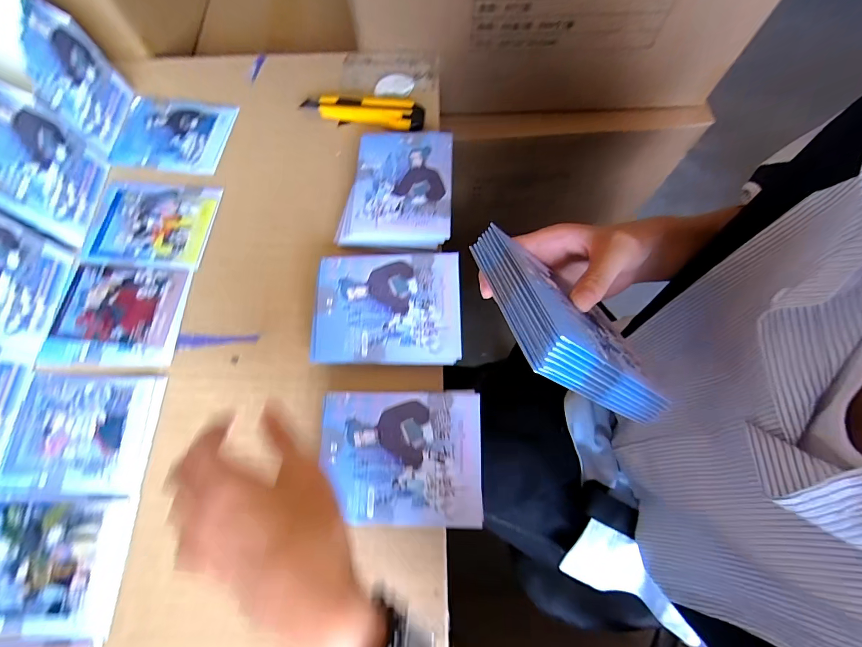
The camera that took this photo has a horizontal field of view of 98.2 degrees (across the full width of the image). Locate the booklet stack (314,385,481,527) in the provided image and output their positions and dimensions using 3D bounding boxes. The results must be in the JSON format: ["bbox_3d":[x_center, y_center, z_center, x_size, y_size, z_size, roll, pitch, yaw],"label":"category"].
[{"bbox_3d":[-0.027,0.120,0.343,0.142,0.034,0.111,0,71,1],"label":"booklet stack"}]

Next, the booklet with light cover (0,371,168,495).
[{"bbox_3d":[-0.343,0.105,0.368,0.140,0.005,0.111,2,71,2],"label":"booklet with light cover"}]

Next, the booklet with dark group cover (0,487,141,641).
[{"bbox_3d":[-0.342,0.209,0.330,0.137,0.004,0.113,1,71,2],"label":"booklet with dark group cover"}]

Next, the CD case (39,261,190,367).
[{"bbox_3d":[-0.340,-0.012,0.406,0.140,0.004,0.115,1,71,1],"label":"CD case"}]

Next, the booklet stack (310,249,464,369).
[{"bbox_3d":[-0.044,-0.014,0.385,0.144,0.036,0.112,0,71,1],"label":"booklet stack"}]

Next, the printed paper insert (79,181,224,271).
[{"bbox_3d":[-0.333,-0.119,0.444,0.149,0.007,0.111,4,71,3],"label":"printed paper insert"}]

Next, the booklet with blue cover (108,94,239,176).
[{"bbox_3d":[-0.335,-0.246,0.484,0.151,0.007,0.112,8,75,4],"label":"booklet with blue cover"}]

